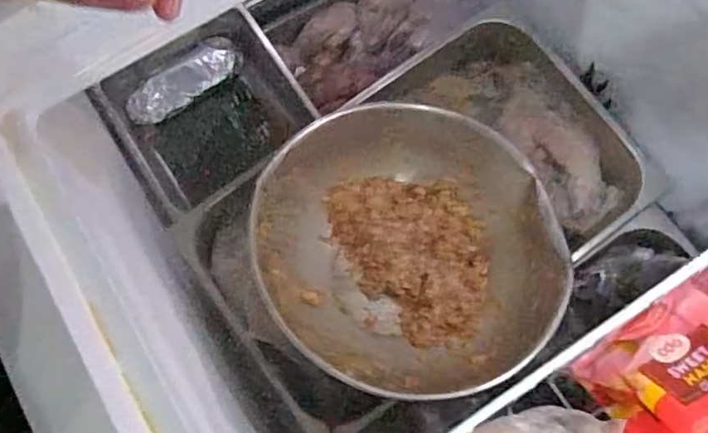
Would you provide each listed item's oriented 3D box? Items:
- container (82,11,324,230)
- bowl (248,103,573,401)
[{"bbox_3d":[-0.233,-0.162,1.027,0.272,0.142,0.247,-33,74,-9],"label":"container"},{"bbox_3d":[0.063,0.030,0.718,0.318,0.149,0.318,0,72,1],"label":"bowl"}]

